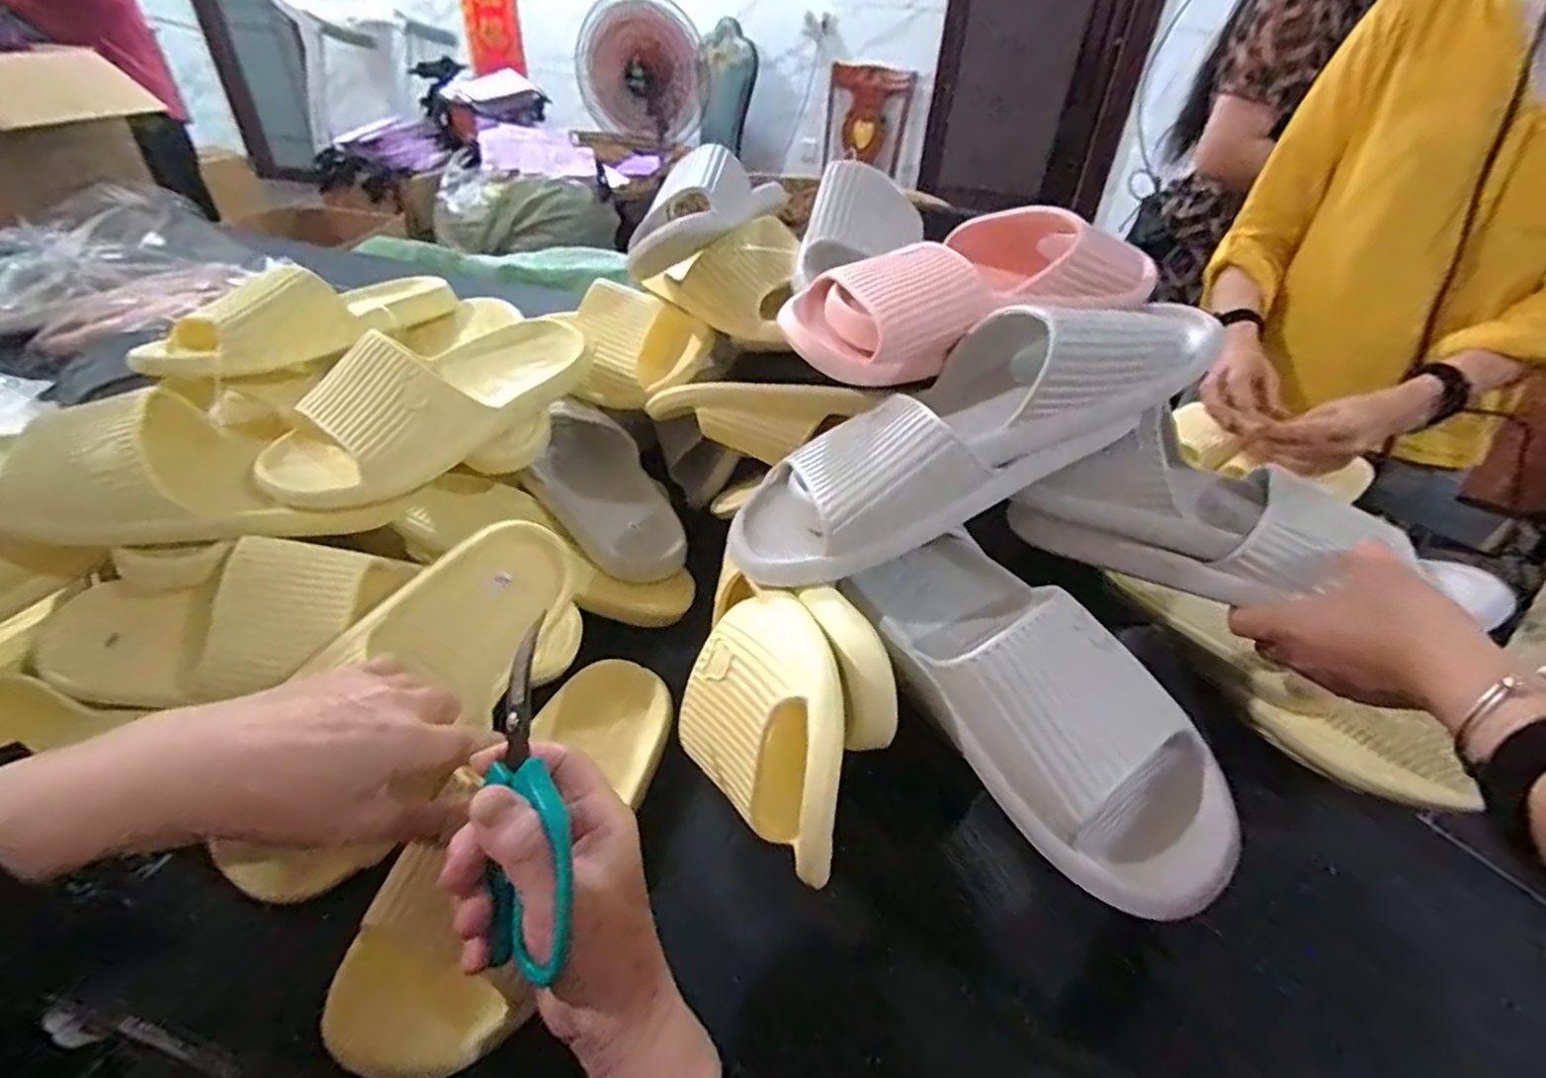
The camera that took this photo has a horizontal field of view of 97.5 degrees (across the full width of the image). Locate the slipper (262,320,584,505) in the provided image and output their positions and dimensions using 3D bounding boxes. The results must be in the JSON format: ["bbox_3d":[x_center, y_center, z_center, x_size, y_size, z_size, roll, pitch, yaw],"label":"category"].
[{"bbox_3d":[-0.254,-0.109,0.514,0.090,0.074,0.248,30,46,29],"label":"slipper"}]

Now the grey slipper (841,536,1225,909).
[{"bbox_3d":[0.140,0.074,0.367,0.111,0.071,0.231,-15,42,-22],"label":"grey slipper"}]

